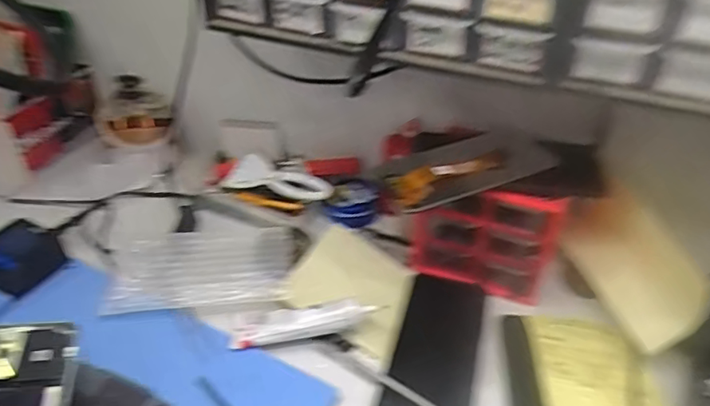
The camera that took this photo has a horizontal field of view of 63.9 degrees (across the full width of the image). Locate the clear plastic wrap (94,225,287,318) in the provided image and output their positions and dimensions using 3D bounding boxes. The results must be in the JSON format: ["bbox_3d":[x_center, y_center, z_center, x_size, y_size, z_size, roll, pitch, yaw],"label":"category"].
[{"bbox_3d":[-0.148,0.060,0.550,0.165,0.020,0.094,-4,37,-7],"label":"clear plastic wrap"}]

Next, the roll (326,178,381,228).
[{"bbox_3d":[0.003,0.000,0.631,0.051,0.020,0.059,15,39,17],"label":"roll"}]

